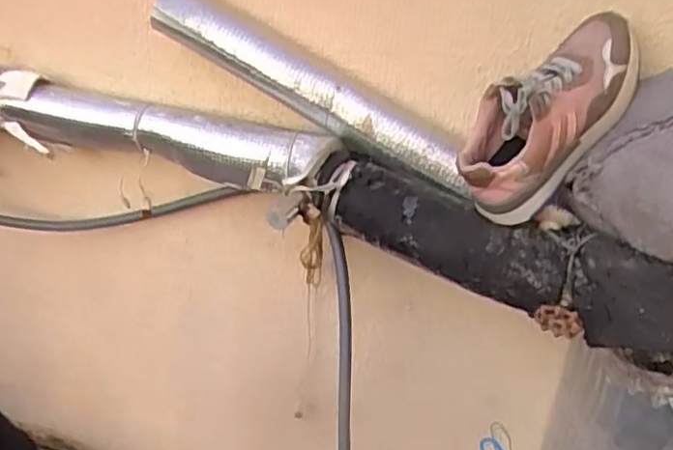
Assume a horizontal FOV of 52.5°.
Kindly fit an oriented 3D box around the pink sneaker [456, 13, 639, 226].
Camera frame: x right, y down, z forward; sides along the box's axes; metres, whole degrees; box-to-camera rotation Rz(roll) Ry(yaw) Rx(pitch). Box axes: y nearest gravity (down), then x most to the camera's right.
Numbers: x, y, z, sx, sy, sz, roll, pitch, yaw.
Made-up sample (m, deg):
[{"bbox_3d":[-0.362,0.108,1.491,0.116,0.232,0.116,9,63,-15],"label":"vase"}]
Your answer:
[{"bbox_3d":[0.212,-0.114,0.712,0.102,0.228,0.090,27,18,-32],"label":"pink sneaker"}]

